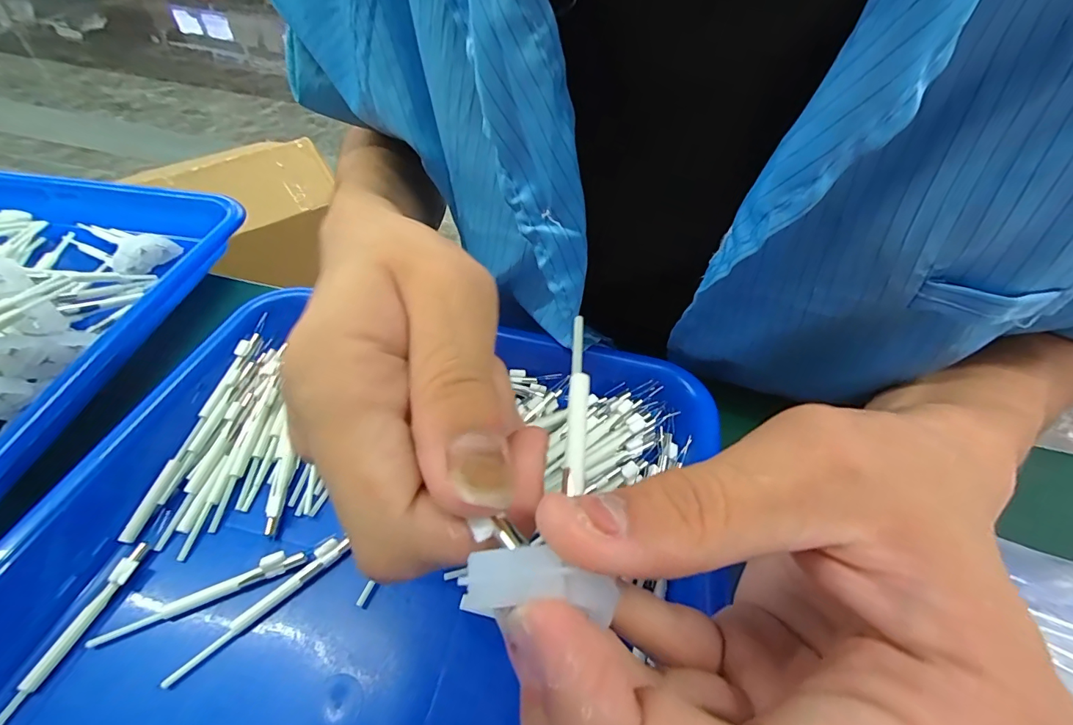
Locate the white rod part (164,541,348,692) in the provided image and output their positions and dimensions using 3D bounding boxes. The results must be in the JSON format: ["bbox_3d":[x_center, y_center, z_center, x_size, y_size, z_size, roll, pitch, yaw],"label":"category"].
[{"bbox_3d":[-0.102,0.090,0.166,0.064,0.004,0.007,-36,61,-28],"label":"white rod part"}]

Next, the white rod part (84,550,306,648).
[{"bbox_3d":[-0.124,0.086,0.168,0.070,0.004,0.007,-17,53,-16],"label":"white rod part"}]

